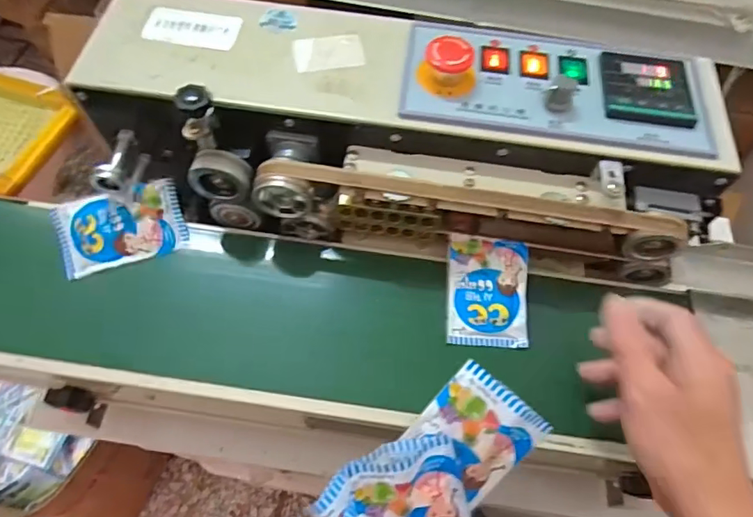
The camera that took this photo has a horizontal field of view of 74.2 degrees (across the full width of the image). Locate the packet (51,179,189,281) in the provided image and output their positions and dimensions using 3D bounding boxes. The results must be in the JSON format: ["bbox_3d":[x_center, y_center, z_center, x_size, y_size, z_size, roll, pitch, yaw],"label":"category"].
[{"bbox_3d":[-0.224,-0.027,0.438,0.102,0.012,0.065,-17,92,-12],"label":"packet"}]

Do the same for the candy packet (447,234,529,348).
[{"bbox_3d":[0.094,0.027,0.420,0.066,0.005,0.092,2,79,4],"label":"candy packet"}]

